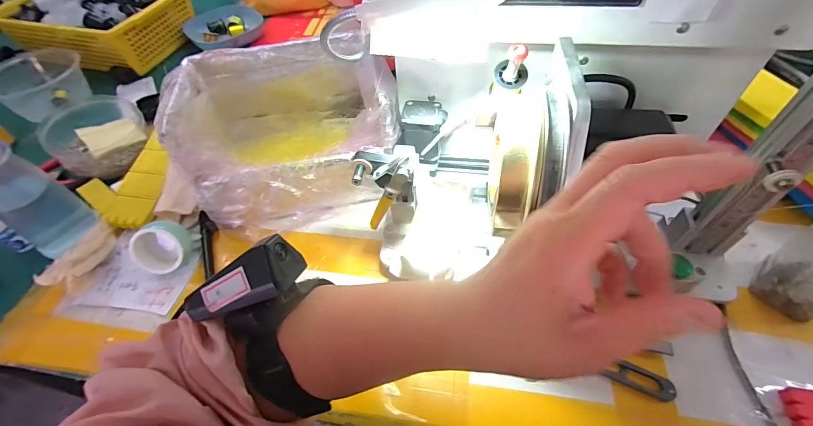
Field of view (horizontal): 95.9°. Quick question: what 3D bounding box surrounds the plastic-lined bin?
[{"bbox_3d":[-0.137,-0.097,0.435,0.215,0.127,0.173,-15,53,-8],"label":"plastic-lined bin"}]

